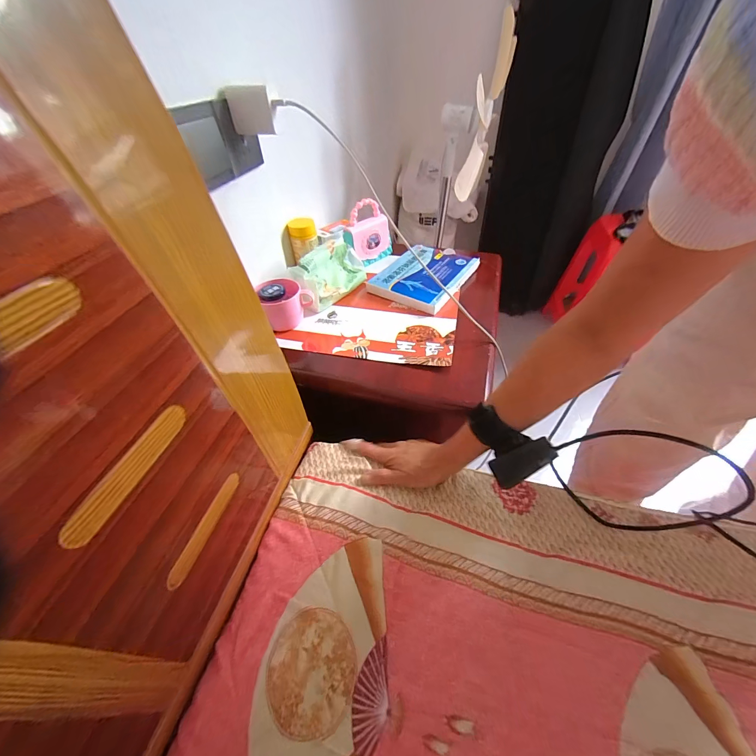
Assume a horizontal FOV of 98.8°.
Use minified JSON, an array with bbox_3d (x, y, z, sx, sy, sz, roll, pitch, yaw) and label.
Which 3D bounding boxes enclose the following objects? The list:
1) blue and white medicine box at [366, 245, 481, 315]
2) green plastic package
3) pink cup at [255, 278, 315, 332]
[{"bbox_3d":[0.086,-0.213,0.659,0.172,0.026,0.206,25,53,23],"label":"blue and white medicine box"},{"bbox_3d":[-0.090,-0.198,0.607,0.076,0.076,0.163,25,53,23],"label":"green plastic package"},{"bbox_3d":[-0.159,-0.129,0.560,0.090,0.058,0.074,-24,50,-19],"label":"pink cup"}]

